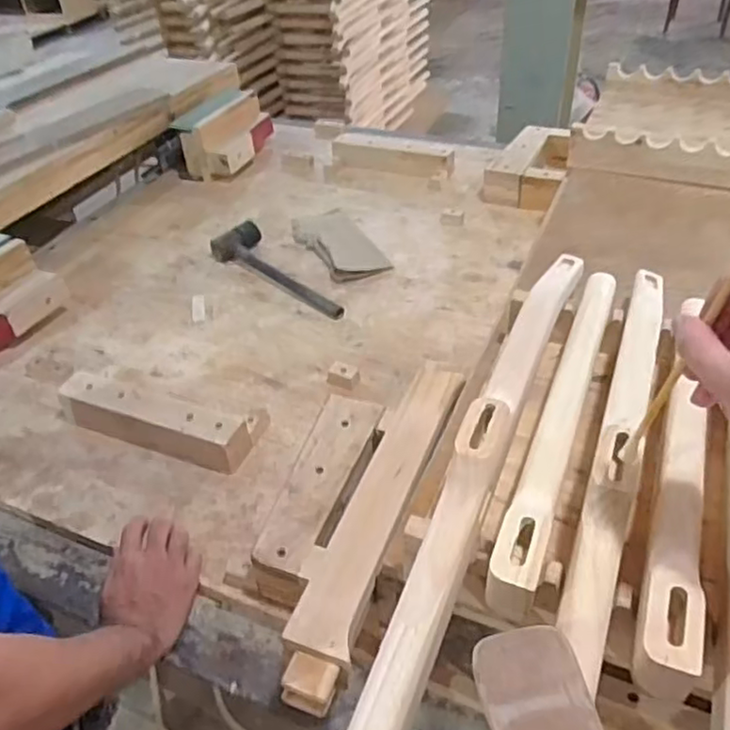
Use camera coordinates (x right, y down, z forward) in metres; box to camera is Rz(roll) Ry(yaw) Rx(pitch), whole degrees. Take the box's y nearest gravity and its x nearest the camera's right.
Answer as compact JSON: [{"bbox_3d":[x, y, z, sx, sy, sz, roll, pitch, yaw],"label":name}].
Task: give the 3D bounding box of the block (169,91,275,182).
[{"bbox_3d":[-0.331,-0.562,1.574,0.156,0.137,0.279,13,44,19],"label":"block"}]

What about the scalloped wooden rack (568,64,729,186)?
[{"bbox_3d":[0.612,-0.420,1.147,0.427,0.064,0.396,15,45,21],"label":"scalloped wooden rack"}]

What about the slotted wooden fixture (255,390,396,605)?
[{"bbox_3d":[-0.047,0.149,0.763,0.082,0.067,0.255,12,44,18],"label":"slotted wooden fixture"}]

